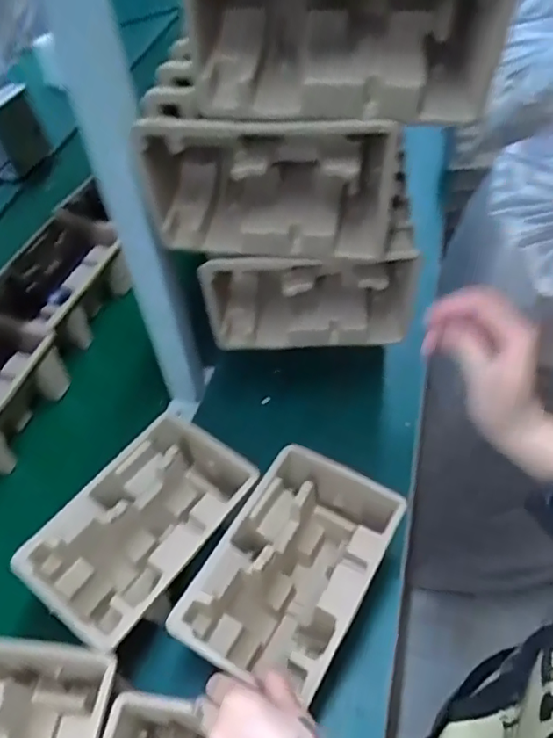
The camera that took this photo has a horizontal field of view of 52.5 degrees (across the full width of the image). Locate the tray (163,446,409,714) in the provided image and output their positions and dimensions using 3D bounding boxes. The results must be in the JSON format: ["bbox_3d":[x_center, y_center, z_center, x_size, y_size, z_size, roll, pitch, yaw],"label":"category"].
[{"bbox_3d":[0.019,0.214,0.580,0.141,0.113,0.227,25,56,21],"label":"tray"}]

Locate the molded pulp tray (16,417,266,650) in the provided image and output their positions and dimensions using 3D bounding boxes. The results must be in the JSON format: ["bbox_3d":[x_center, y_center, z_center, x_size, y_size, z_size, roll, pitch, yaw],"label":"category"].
[{"bbox_3d":[-0.138,0.181,0.613,0.144,0.108,0.222,29,58,23],"label":"molded pulp tray"}]

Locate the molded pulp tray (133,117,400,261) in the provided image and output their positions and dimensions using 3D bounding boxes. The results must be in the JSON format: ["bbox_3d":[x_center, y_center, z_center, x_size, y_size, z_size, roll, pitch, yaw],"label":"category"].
[{"bbox_3d":[-0.002,-0.170,0.515,0.224,0.139,0.080,12,53,12],"label":"molded pulp tray"}]

